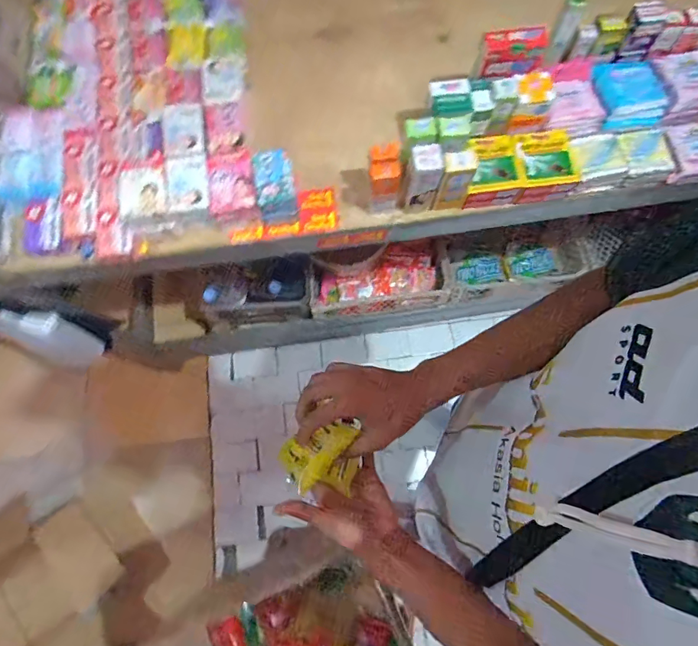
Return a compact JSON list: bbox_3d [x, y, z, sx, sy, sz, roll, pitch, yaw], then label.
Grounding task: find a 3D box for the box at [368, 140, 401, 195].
[{"bbox_3d":[0.050,-0.219,0.663,0.047,0.089,0.054,0,74,2],"label":"box"}]

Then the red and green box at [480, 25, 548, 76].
[{"bbox_3d":[0.247,-0.408,0.661,0.097,0.056,0.035,-13,74,-2],"label":"red and green box"}]

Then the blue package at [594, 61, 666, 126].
[{"bbox_3d":[0.455,-0.379,0.718,0.110,0.037,0.111,-10,74,-1],"label":"blue package"}]

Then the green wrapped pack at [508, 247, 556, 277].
[{"bbox_3d":[0.568,-0.189,1.363,0.135,0.023,0.077,-13,74,-2],"label":"green wrapped pack"}]

